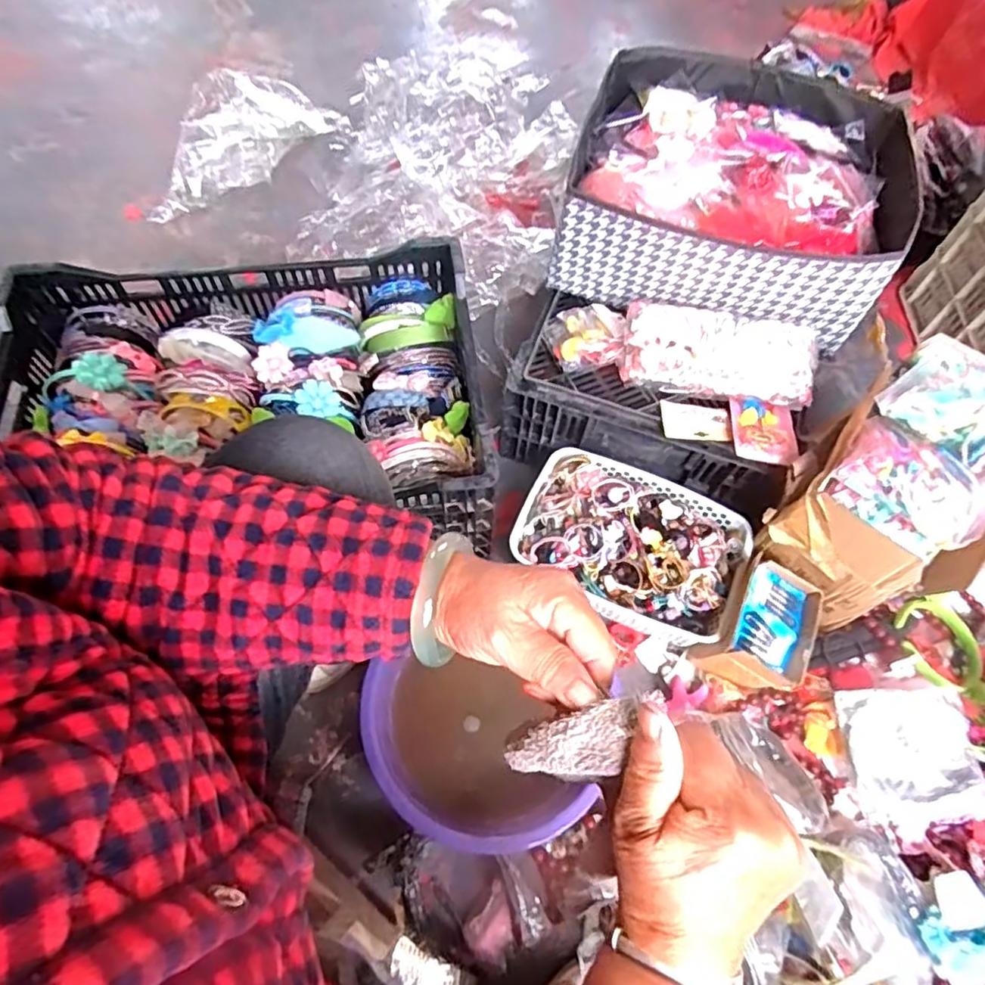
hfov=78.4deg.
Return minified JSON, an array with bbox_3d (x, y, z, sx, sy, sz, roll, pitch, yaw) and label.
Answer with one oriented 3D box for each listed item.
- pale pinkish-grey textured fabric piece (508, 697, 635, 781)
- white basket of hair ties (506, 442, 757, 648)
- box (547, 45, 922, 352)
[{"bbox_3d":[0.033,0.129,0.297,0.018,0.095,0.030,4,57,-37],"label":"pale pinkish-grey textured fabric piece"},{"bbox_3d":[0.186,0.069,0.828,0.291,0.092,0.208,21,64,9],"label":"white basket of hair ties"},{"bbox_3d":[0.318,-0.399,0.811,0.395,0.149,0.353,16,63,6],"label":"box"}]

